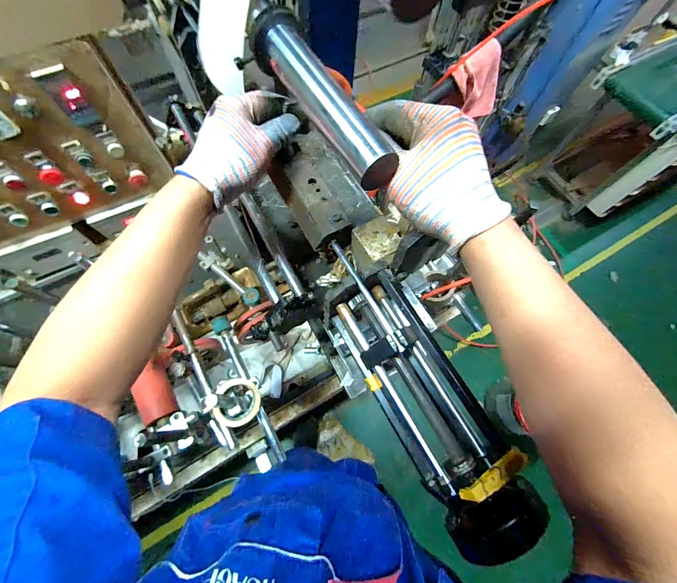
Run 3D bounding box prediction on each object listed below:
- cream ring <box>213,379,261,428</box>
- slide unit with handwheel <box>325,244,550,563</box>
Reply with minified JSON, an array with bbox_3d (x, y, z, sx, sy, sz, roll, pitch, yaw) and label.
[{"bbox_3d":[-0.230,0.253,0.697,0.097,0.029,0.103,1,68,-3],"label":"cream ring"},{"bbox_3d":[0.083,0.098,0.346,0.089,0.086,0.340,-26,72,-13],"label":"slide unit with handwheel"}]

